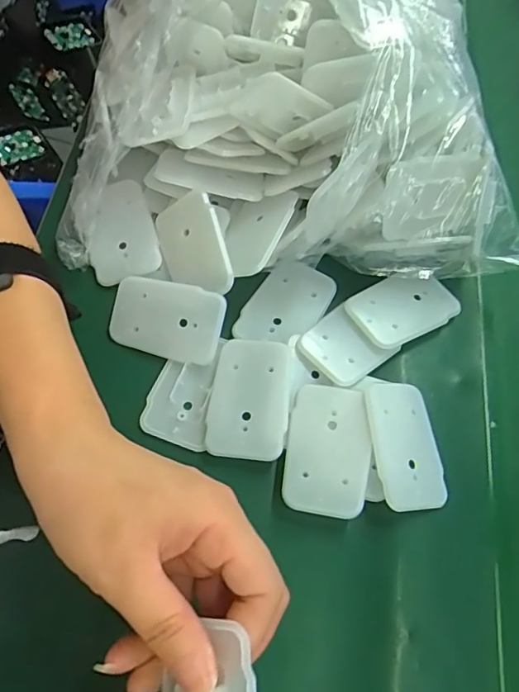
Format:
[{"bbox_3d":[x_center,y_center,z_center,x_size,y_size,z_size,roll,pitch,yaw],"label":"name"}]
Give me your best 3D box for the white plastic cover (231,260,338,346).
[{"bbox_3d":[0.016,-0.025,0.316,0.041,0.007,0.063,34,68,11],"label":"white plastic cover"}]

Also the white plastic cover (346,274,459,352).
[{"bbox_3d":[0.087,-0.024,0.312,0.061,0.007,0.042,-26,70,-15],"label":"white plastic cover"}]

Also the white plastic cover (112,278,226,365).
[{"bbox_3d":[-0.056,-0.016,0.309,0.069,0.004,0.043,13,92,14],"label":"white plastic cover"}]

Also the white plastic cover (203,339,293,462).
[{"bbox_3d":[-0.006,0.029,0.289,0.043,0.004,0.067,9,66,0],"label":"white plastic cover"}]

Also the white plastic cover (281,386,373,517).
[{"bbox_3d":[0.036,0.055,0.274,0.043,0.005,0.067,9,66,0],"label":"white plastic cover"}]

